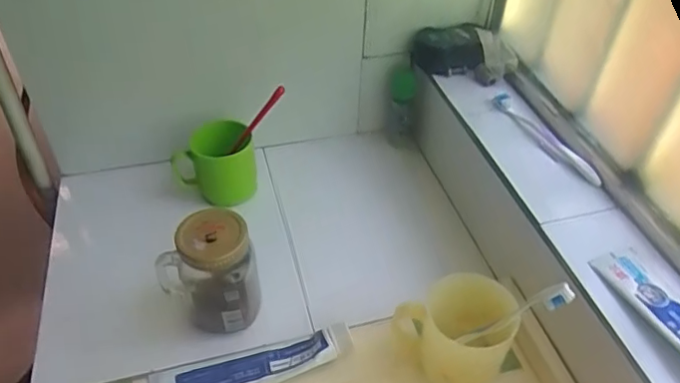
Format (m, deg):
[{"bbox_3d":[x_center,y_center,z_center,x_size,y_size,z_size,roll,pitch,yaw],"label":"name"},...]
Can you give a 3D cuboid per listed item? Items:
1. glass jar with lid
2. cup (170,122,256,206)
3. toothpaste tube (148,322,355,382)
[{"bbox_3d":[-0.140,0.091,0.600,0.093,0.135,0.075,-18,47,-20],"label":"glass jar with lid"},{"bbox_3d":[-0.177,-0.037,0.781,0.107,0.115,0.084,-11,44,-13],"label":"cup"},{"bbox_3d":[-0.092,0.184,0.590,0.214,0.034,0.049,-10,44,-12],"label":"toothpaste tube"}]

